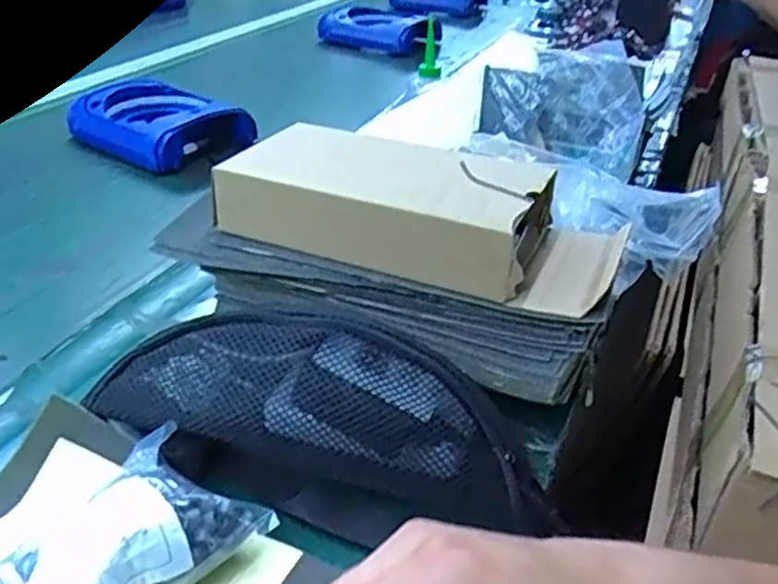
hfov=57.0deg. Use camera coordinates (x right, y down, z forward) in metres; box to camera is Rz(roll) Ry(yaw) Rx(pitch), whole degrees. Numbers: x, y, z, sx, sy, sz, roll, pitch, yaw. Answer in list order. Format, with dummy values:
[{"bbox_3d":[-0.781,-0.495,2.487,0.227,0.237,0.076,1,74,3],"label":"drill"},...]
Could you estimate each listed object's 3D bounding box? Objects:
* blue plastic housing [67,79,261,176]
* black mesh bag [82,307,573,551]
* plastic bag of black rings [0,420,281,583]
[{"bbox_3d":[-0.305,-0.229,0.956,0.219,0.062,0.160,24,40,29],"label":"blue plastic housing"},{"bbox_3d":[-0.041,0.079,0.447,0.281,0.093,0.089,13,36,17],"label":"black mesh bag"},{"bbox_3d":[-0.143,0.142,0.382,0.097,0.053,0.136,22,39,28],"label":"plastic bag of black rings"}]

